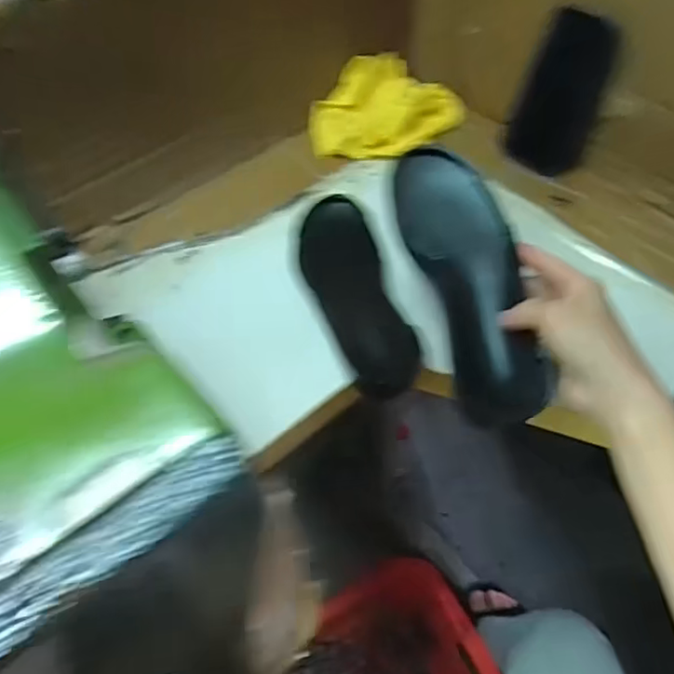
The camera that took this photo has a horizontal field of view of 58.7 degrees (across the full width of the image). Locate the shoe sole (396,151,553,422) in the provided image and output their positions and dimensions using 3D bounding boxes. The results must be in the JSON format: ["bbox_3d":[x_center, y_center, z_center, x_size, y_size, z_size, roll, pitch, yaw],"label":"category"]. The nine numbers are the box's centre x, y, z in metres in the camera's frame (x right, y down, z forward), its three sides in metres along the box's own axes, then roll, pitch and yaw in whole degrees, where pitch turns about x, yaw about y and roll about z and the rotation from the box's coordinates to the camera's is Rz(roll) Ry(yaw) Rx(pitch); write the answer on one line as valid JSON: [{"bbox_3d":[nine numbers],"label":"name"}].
[{"bbox_3d":[0.106,-0.053,0.483,0.078,0.026,0.243,-23,64,17],"label":"shoe sole"}]

